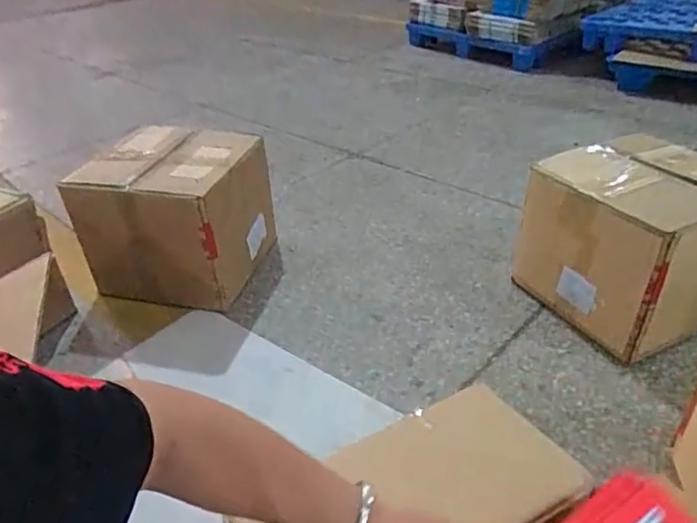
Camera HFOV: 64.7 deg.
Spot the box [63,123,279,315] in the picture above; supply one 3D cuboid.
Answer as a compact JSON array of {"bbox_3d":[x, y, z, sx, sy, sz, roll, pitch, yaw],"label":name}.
[{"bbox_3d":[-0.451,-0.129,1.514,0.425,0.334,0.416,9,37,16],"label":"box"}]

